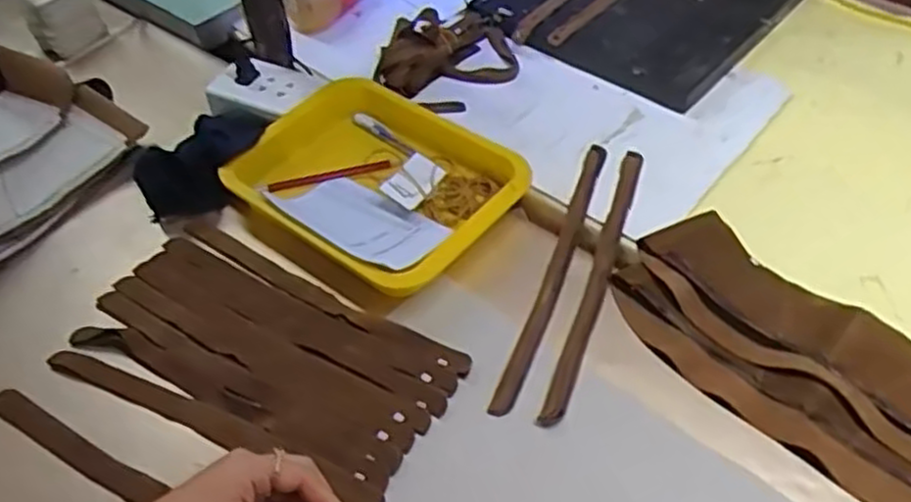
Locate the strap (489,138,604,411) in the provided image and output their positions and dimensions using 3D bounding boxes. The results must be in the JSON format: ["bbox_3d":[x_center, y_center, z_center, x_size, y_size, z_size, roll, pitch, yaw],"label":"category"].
[{"bbox_3d":[0.089,0.012,0.694,0.018,0.010,0.310,14,52,16],"label":"strap"}]

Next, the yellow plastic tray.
[{"bbox_3d":[-0.074,-0.069,0.751,0.246,0.044,0.203,33,59,28],"label":"yellow plastic tray"}]

